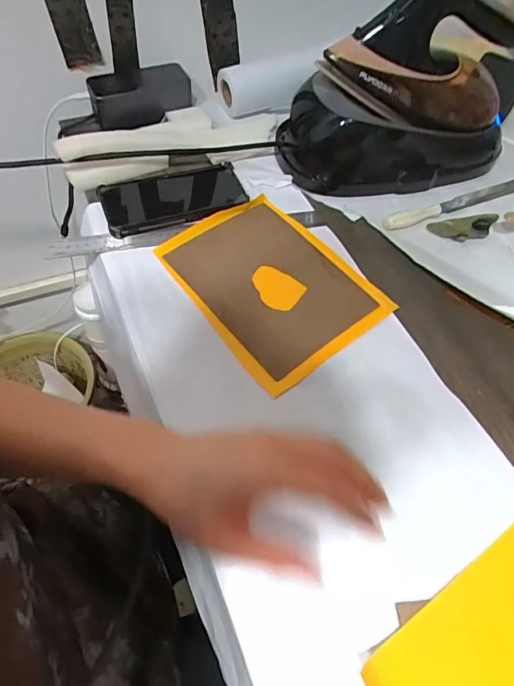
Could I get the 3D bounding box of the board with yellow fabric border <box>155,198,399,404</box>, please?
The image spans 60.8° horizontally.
[{"bbox_3d":[0.017,-0.068,0.471,0.170,0.009,0.213,-31,65,-20],"label":"board with yellow fabric border"}]

